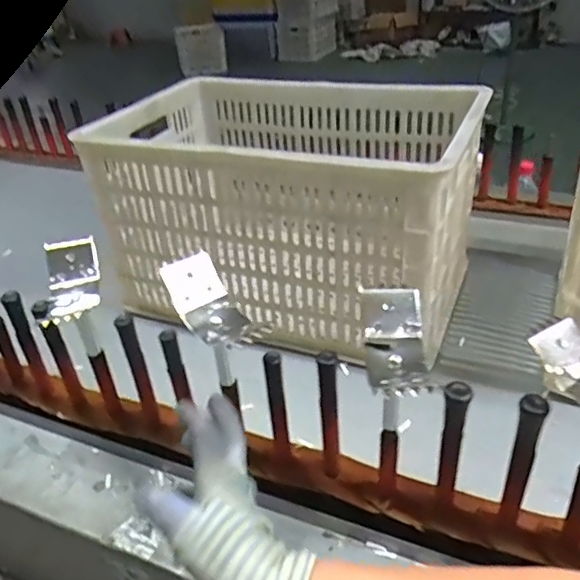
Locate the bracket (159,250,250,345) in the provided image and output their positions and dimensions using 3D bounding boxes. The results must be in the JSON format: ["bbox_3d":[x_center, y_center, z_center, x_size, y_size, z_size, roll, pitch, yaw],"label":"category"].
[{"bbox_3d":[-0.072,0.006,0.485,0.048,0.078,0.040,-26,3,-22],"label":"bracket"}]

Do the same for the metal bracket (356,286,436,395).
[{"bbox_3d":[0.081,0.040,0.436,0.045,0.025,0.097,-2,55,4],"label":"metal bracket"}]

